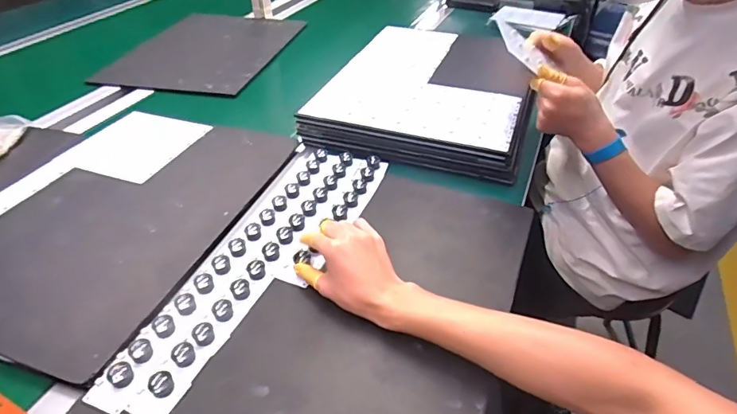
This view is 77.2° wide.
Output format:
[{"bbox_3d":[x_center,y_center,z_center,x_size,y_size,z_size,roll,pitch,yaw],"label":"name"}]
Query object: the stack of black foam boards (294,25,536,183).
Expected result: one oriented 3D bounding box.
[{"bbox_3d":[0.125,-0.237,0.909,0.376,0.055,0.478,12,42,13],"label":"stack of black foam boards"}]

